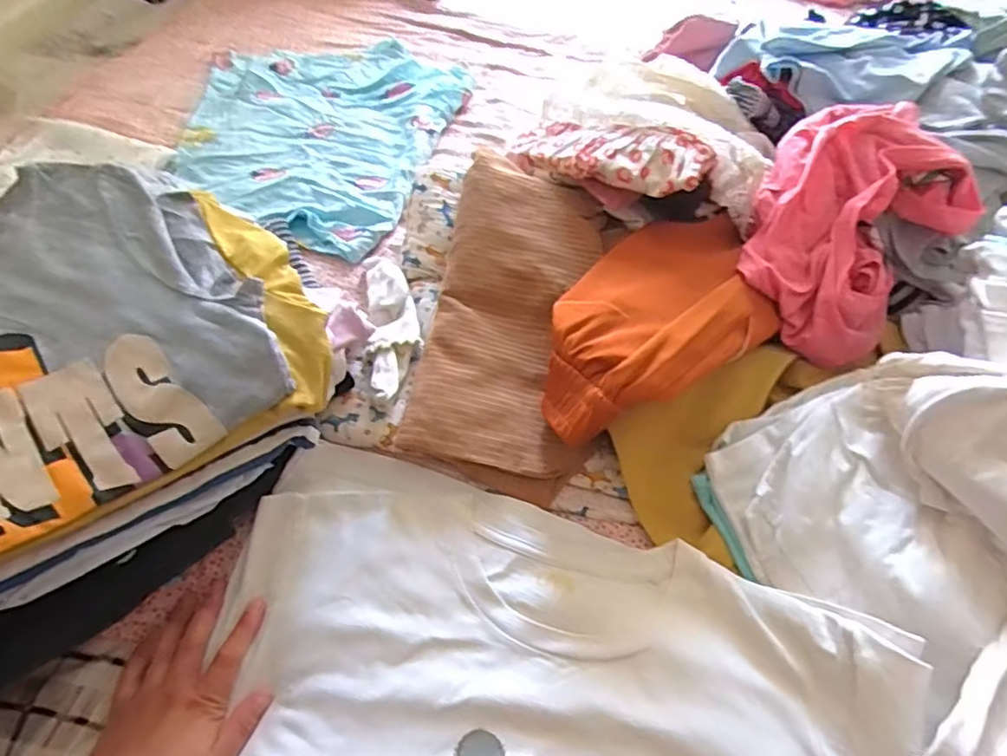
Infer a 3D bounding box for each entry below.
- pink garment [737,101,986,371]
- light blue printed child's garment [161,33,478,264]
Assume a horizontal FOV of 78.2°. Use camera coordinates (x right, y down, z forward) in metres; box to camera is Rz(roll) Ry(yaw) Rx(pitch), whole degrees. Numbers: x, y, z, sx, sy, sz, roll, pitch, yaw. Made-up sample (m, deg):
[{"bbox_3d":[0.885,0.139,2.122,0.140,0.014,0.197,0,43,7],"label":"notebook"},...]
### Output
[{"bbox_3d":[0.304,-0.141,0.553,0.170,0.104,0.230,36,60,22],"label":"pink garment"},{"bbox_3d":[-0.247,-0.318,0.783,0.329,0.027,0.394,15,54,8],"label":"light blue printed child's garment"}]

